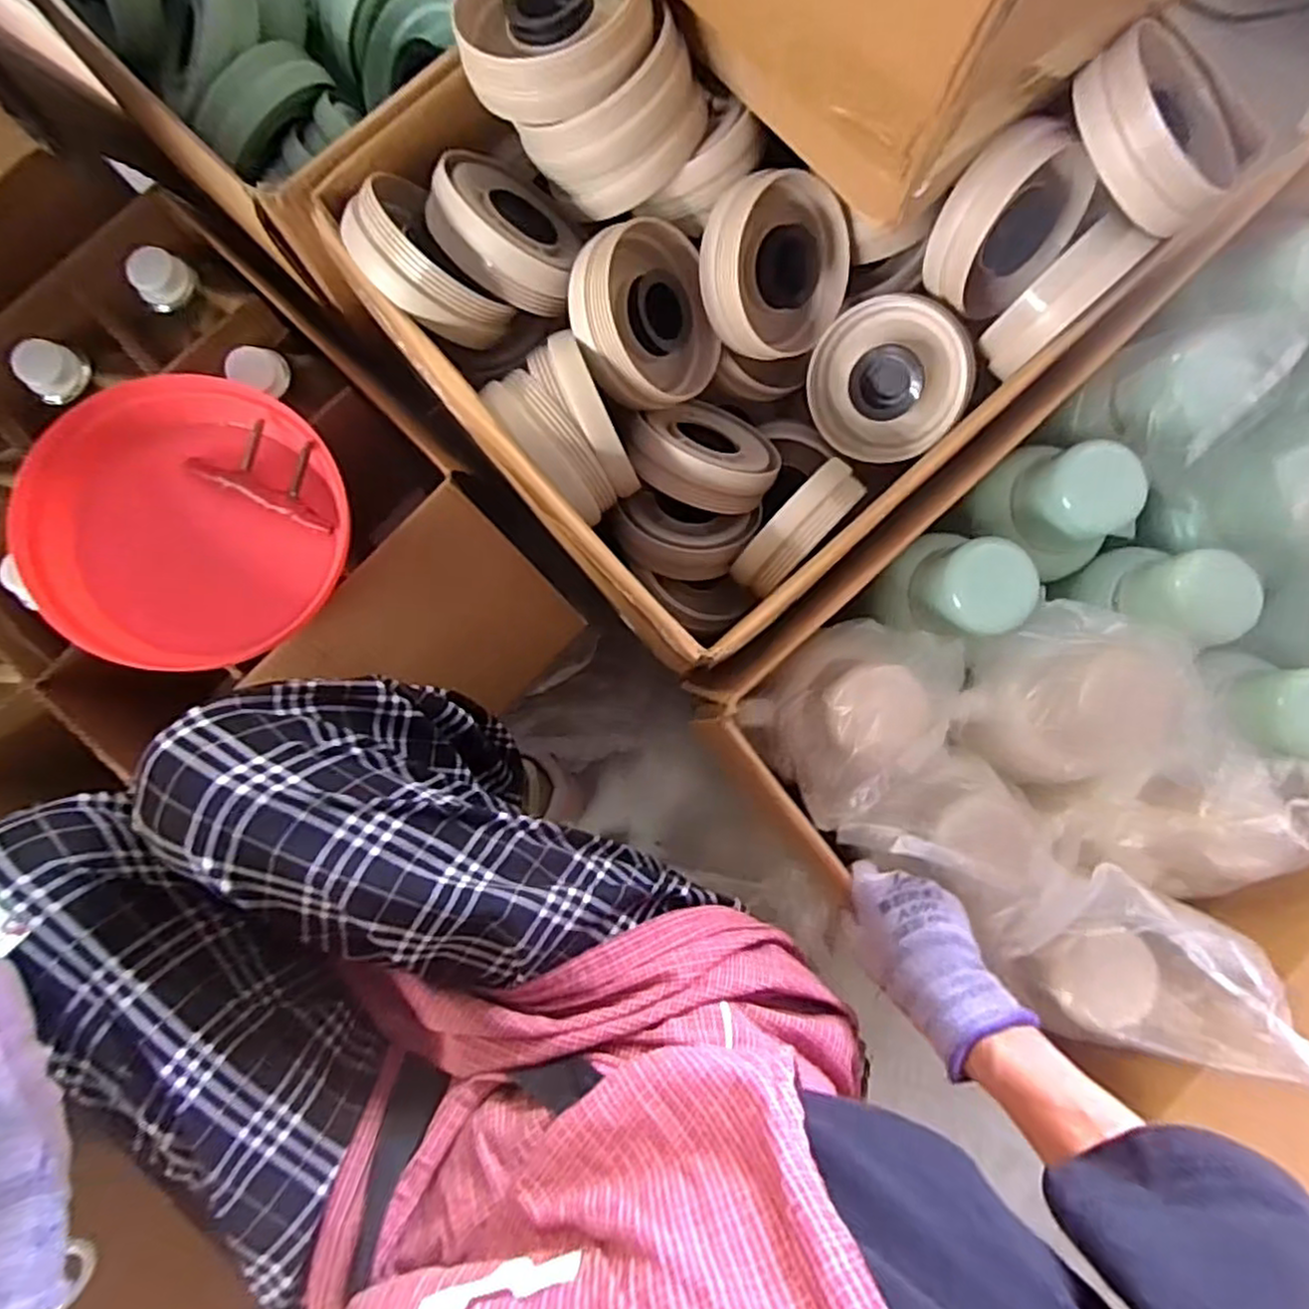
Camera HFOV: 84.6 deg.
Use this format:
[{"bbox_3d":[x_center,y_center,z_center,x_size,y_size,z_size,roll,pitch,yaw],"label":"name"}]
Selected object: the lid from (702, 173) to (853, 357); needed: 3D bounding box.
[{"bbox_3d":[0.100,-0.310,0.580,0.132,0.037,0.128,-13,114,-32],"label":"lid"}]

